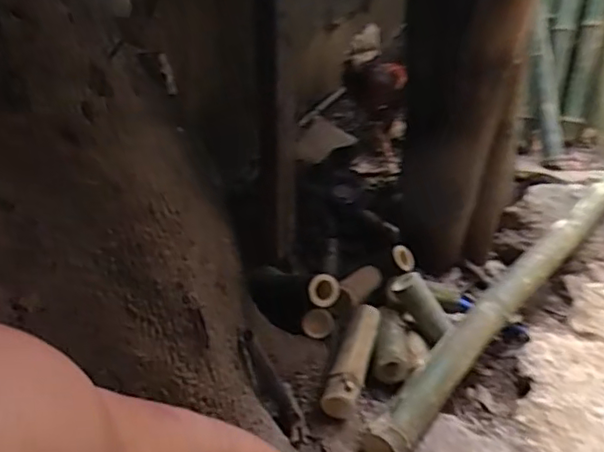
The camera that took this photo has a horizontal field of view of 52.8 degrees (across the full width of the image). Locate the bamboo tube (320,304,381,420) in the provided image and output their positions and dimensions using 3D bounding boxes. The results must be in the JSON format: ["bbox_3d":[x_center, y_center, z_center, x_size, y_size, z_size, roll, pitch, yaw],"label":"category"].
[{"bbox_3d":[0.097,0.243,1.138,0.059,0.052,0.240,13,38,12],"label":"bamboo tube"}]

